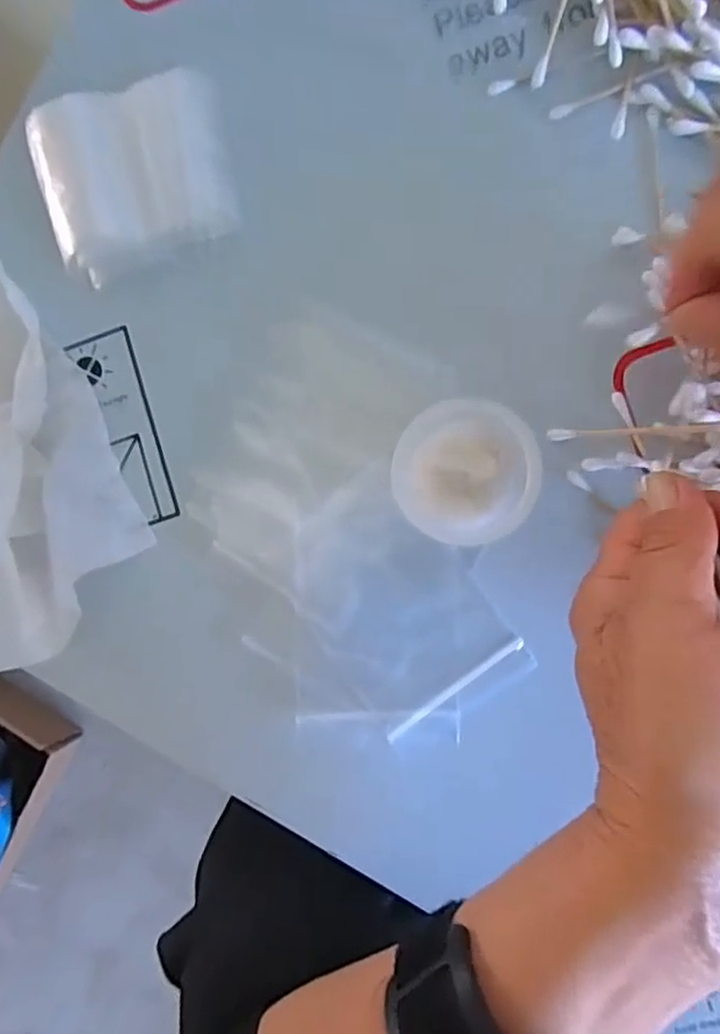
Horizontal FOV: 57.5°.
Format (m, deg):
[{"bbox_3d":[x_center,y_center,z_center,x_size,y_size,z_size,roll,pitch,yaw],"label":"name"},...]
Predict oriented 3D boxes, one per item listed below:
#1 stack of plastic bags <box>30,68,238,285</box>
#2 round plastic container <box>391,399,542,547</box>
[{"bbox_3d":[-0.100,-0.156,0.292,0.084,0.010,0.084,-19,86,7],"label":"stack of plastic bags"},{"bbox_3d":[0.042,-0.017,0.262,0.053,0.027,0.054,0,88,8],"label":"round plastic container"}]

